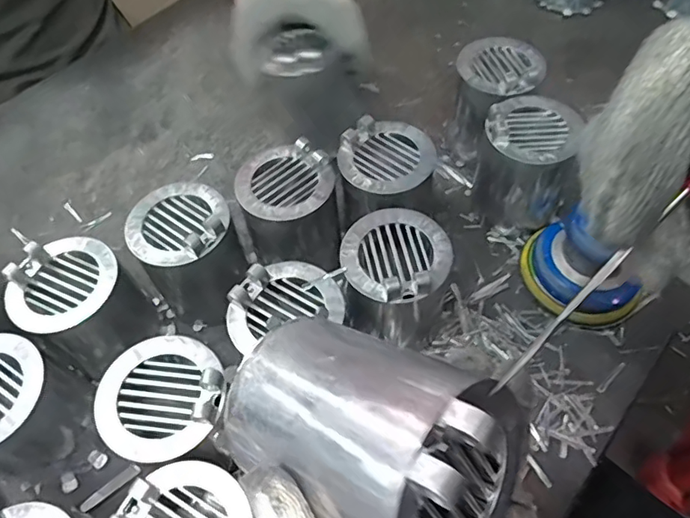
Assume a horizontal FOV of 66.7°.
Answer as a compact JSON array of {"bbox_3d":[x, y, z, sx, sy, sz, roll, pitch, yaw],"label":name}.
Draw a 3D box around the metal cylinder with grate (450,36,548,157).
[{"bbox_3d":[0.162,-0.166,0.576,0.087,0.123,0.095,10,59,11],"label":"metal cylinder with grate"}]

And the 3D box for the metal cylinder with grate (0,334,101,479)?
[{"bbox_3d":[-0.249,0.117,0.402,0.094,0.095,0.085,19,61,16],"label":"metal cylinder with grate"}]

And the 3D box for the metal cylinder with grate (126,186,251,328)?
[{"bbox_3d":[-0.139,-0.003,0.485,0.083,0.122,0.084,-39,63,-19],"label":"metal cylinder with grate"}]

